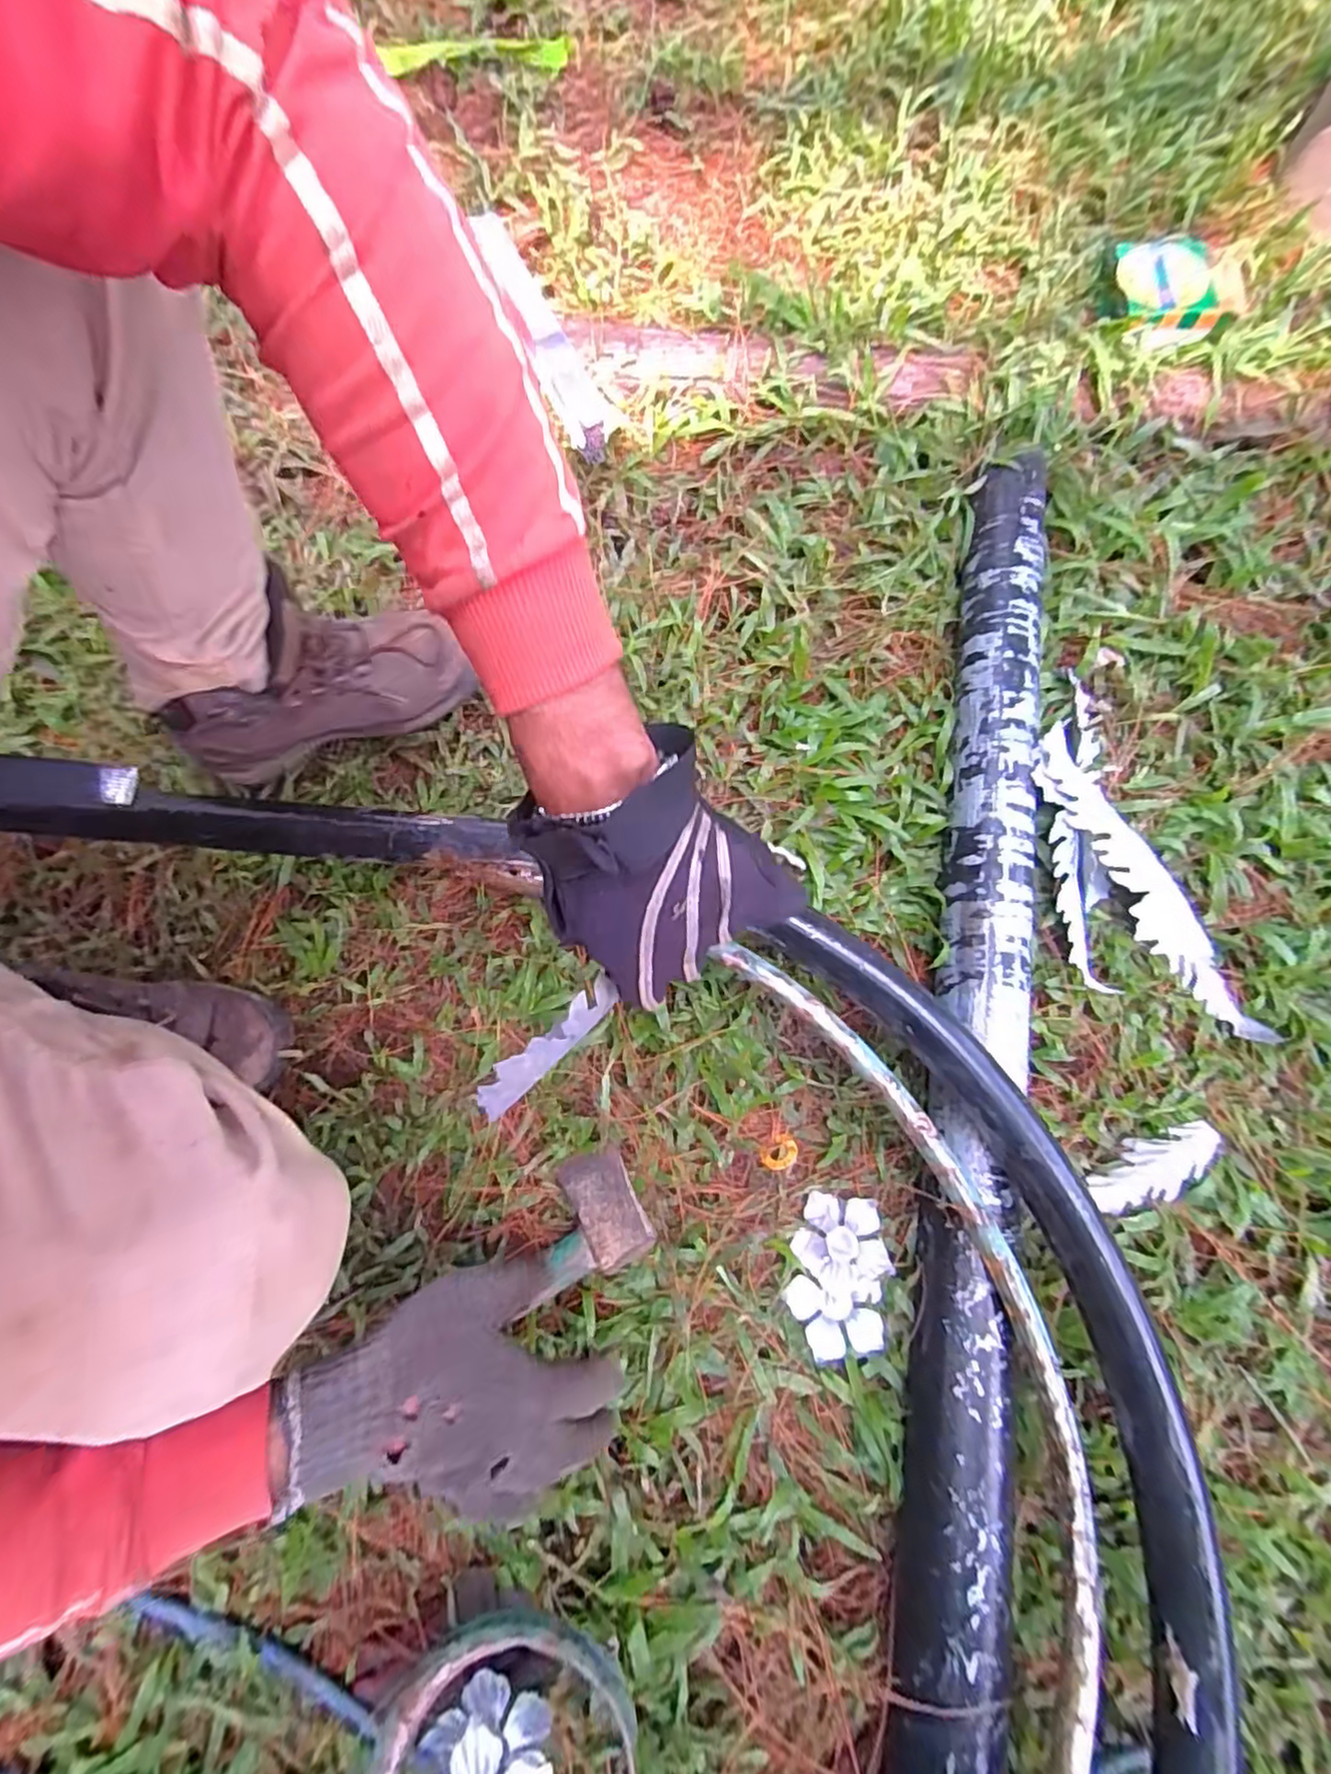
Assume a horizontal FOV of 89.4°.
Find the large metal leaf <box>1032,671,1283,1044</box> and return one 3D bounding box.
[{"bbox_3d":[0.416,-0.027,0.612,0.139,0.044,0.352,-14,77,-3],"label":"large metal leaf"}]

